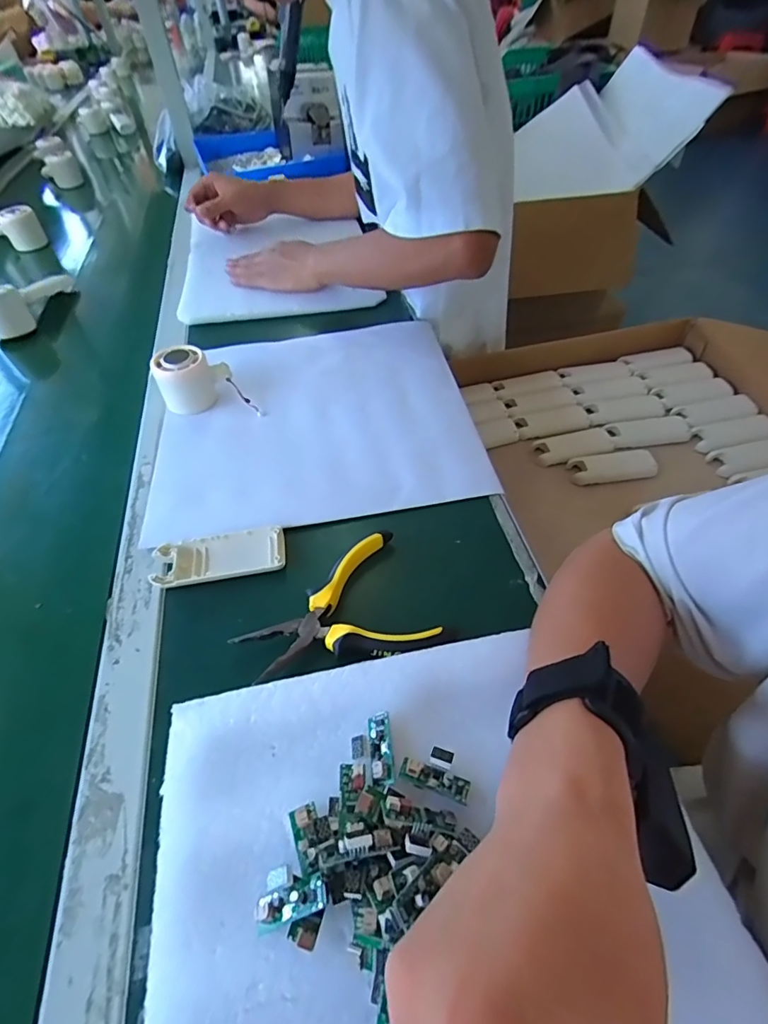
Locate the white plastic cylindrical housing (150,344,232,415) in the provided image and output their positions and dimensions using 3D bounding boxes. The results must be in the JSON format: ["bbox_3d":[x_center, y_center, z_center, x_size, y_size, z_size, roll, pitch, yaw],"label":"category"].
[{"bbox_3d":[-0.205,-0.143,0.533,0.070,0.054,0.048,-11,50,-6],"label":"white plastic cylindrical housing"}]

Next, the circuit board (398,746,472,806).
[{"bbox_3d":[0.030,0.144,0.275,0.038,0.008,0.023,15,52,16],"label":"circuit board"}]

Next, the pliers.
[{"bbox_3d":[-0.030,0.084,0.360,0.144,0.026,0.096,-31,54,-21],"label":"pliers"}]

